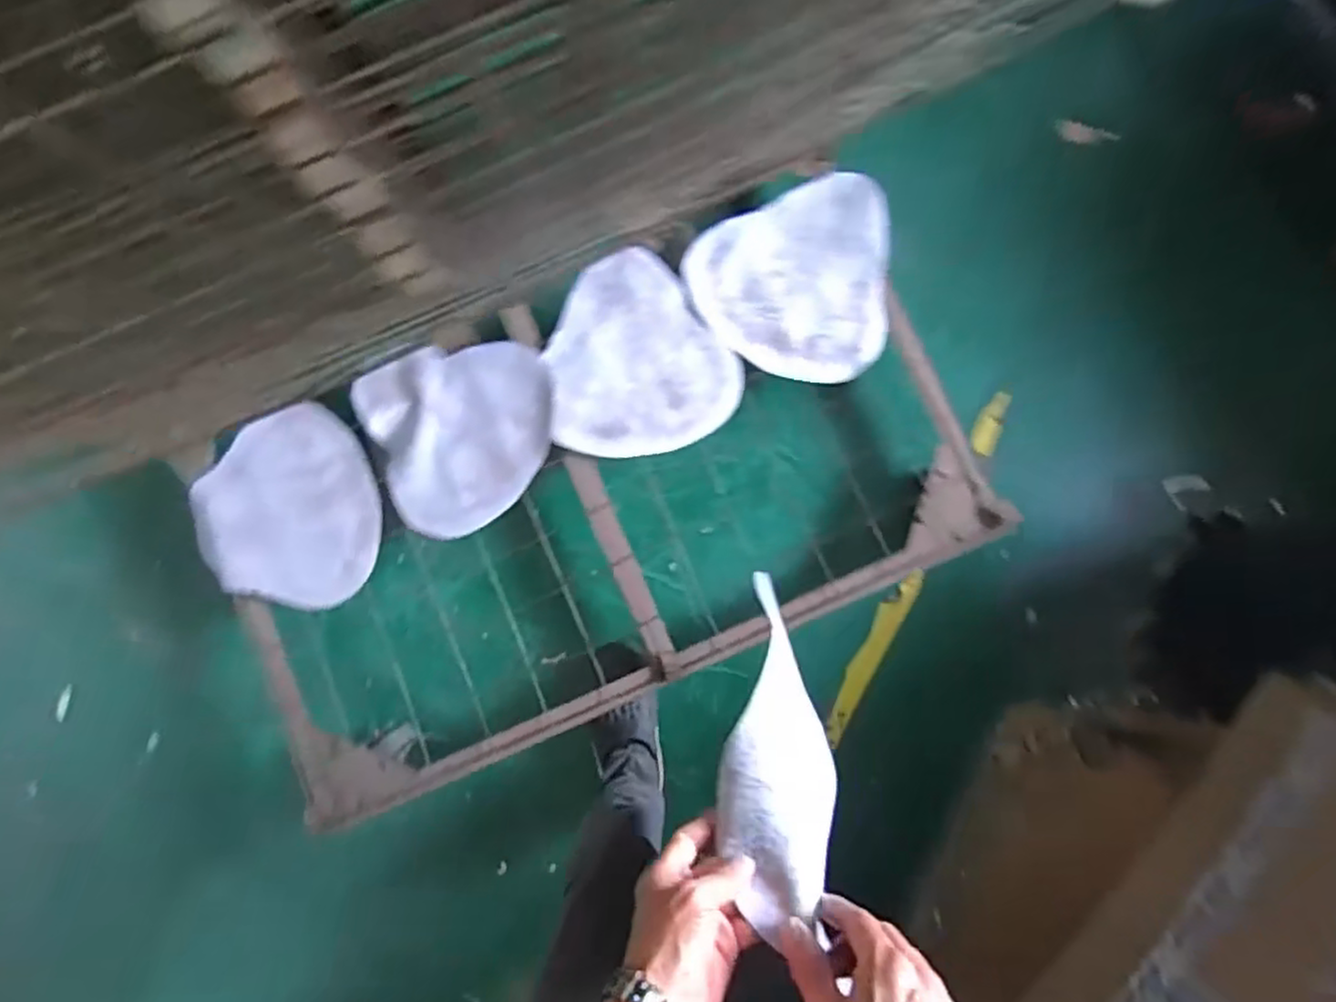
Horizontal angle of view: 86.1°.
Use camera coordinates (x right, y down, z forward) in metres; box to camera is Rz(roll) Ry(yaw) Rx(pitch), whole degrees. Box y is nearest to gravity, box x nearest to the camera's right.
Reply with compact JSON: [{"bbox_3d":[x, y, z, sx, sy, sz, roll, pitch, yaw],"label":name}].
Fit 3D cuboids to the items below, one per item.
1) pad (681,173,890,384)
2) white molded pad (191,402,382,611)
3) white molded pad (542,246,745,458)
[{"bbox_3d":[0.197,-0.374,1.194,0.332,0.049,0.338,2,84,3],"label":"pad"},{"bbox_3d":[-0.635,0.011,1.183,0.289,0.046,0.336,-8,83,1],"label":"white molded pad"},{"bbox_3d":[-0.046,-0.248,1.182,0.302,0.027,0.337,-8,88,2],"label":"white molded pad"}]

